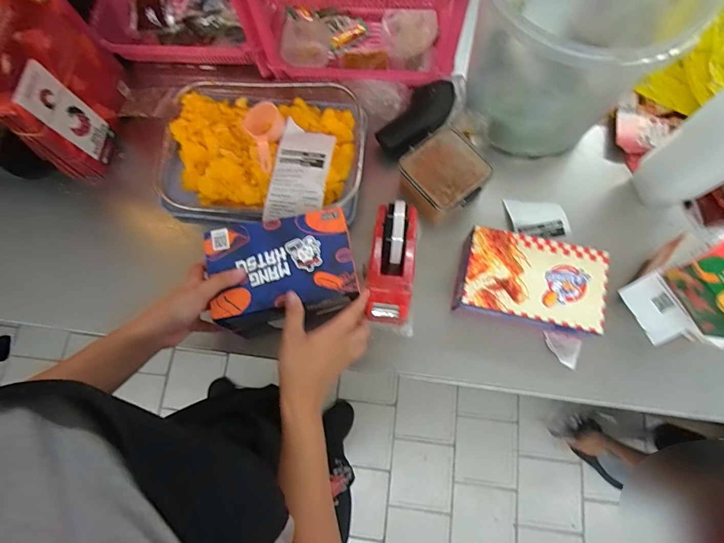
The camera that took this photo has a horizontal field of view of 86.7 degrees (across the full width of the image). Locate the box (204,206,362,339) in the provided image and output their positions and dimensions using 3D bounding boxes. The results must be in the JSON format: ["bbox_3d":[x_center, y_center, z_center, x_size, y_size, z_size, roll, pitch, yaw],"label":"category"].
[{"bbox_3d":[-0.095,0.004,0.485,0.172,0.064,0.131,-11,75,-1],"label":"box"}]

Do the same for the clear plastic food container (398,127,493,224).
[{"bbox_3d":[0.113,-0.134,0.557,0.113,0.059,0.110,-33,77,-6],"label":"clear plastic food container"}]

